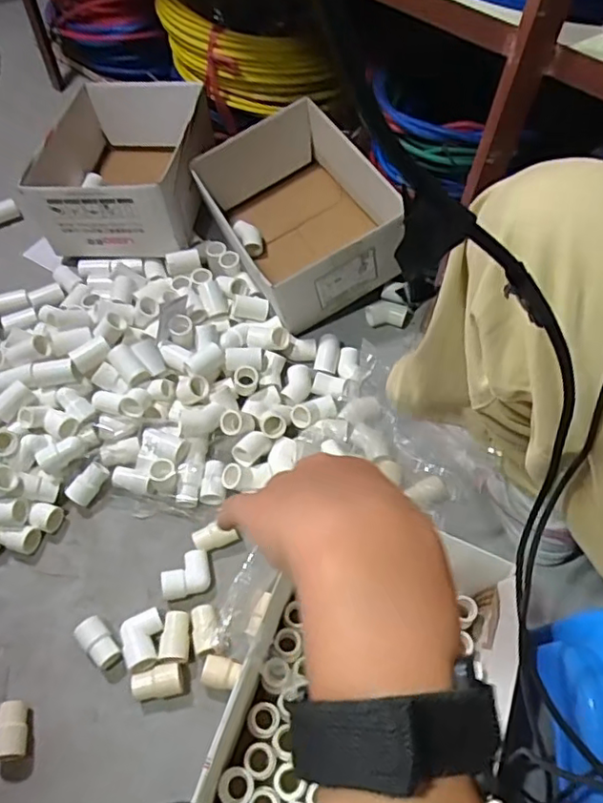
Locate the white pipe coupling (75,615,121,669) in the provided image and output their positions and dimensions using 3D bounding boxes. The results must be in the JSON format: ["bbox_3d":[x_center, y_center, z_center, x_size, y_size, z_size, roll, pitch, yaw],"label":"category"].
[{"bbox_3d":[-0.216,0.257,0.631,0.028,0.028,0.053,-35,65,-21],"label":"white pipe coupling"}]

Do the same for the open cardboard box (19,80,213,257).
[{"bbox_3d":[-0.283,-0.365,0.972,0.247,0.182,0.317,3,58,0],"label":"open cardboard box"}]

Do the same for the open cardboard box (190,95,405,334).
[{"bbox_3d":[-0.005,-0.277,0.889,0.225,0.159,0.306,-20,61,-14],"label":"open cardboard box"}]

